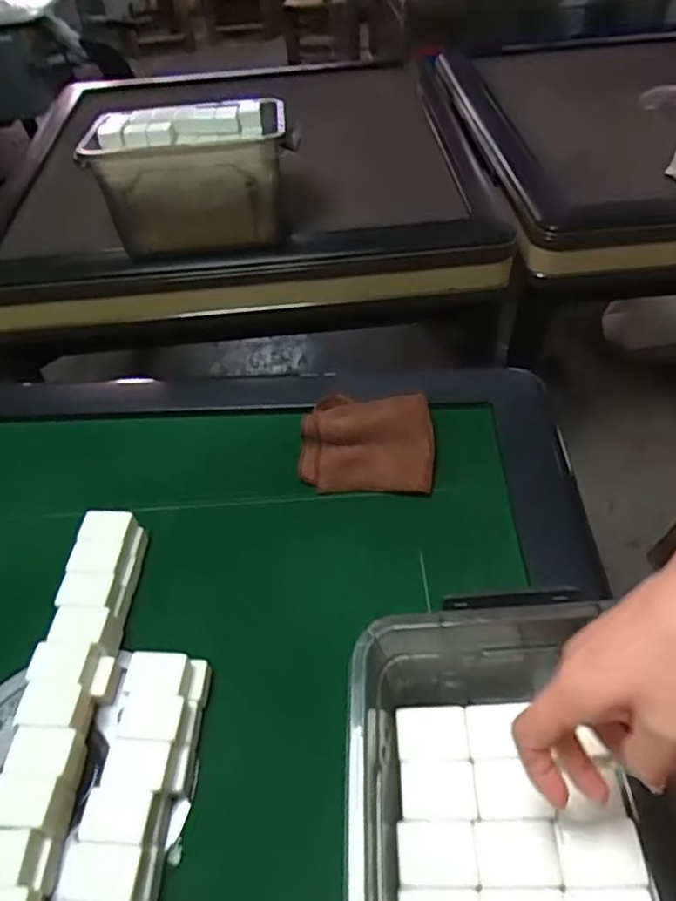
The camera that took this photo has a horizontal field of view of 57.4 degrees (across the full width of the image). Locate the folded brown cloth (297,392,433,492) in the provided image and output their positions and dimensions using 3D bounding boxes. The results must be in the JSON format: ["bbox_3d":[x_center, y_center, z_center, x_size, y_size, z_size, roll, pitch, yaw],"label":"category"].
[{"bbox_3d":[0.034,-0.013,0.730,0.150,0.046,0.130,2,49,6],"label":"folded brown cloth"}]

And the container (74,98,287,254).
[{"bbox_3d":[-0.236,-0.447,1.025,0.289,0.190,0.203,-5,49,0],"label":"container"}]

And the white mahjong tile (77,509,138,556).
[{"bbox_3d":[-0.236,0.081,0.637,0.054,0.018,0.036,4,49,8],"label":"white mahjong tile"}]

